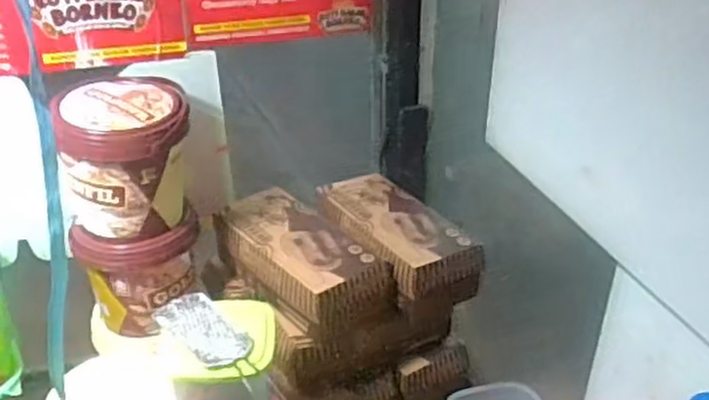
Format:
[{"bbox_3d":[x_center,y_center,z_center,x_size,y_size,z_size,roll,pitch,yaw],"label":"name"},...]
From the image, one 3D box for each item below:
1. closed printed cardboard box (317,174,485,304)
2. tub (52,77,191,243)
[{"bbox_3d":[0.040,0.044,0.844,0.106,0.068,0.216,-15,35,-26],"label":"closed printed cardboard box"},{"bbox_3d":[-0.232,-0.035,0.736,0.125,0.140,0.115,-4,31,-11],"label":"tub"}]

